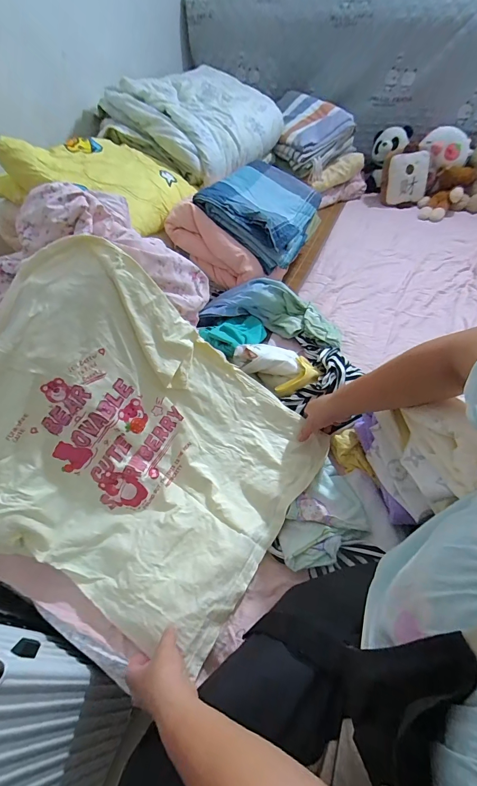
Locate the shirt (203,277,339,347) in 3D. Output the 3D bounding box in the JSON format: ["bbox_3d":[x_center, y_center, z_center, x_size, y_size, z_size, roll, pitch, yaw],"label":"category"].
[{"bbox_3d":[0.093,-0.205,0.851,0.357,0.105,0.147,16,54,-2],"label":"shirt"}]

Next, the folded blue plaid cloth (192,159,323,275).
[{"bbox_3d":[0.089,-0.535,0.928,0.281,0.084,0.398,35,58,-6],"label":"folded blue plaid cloth"}]

